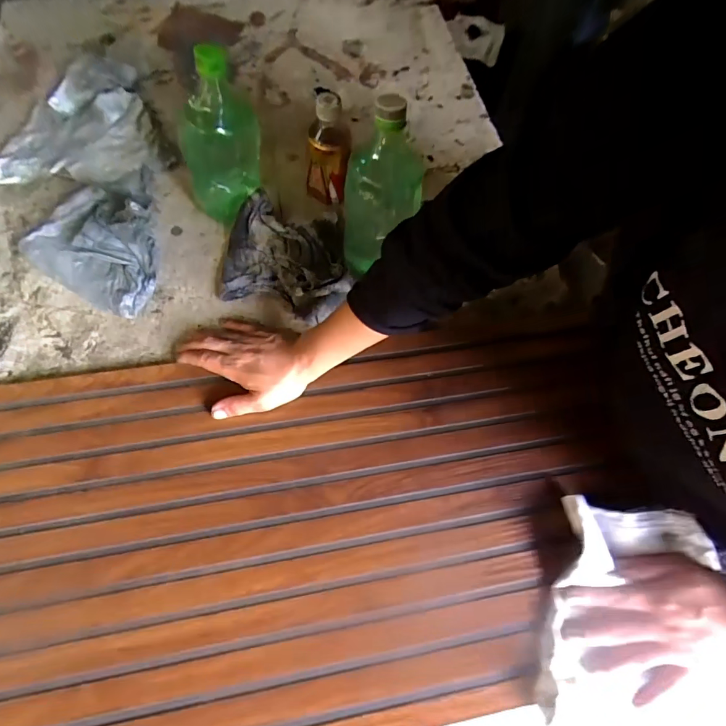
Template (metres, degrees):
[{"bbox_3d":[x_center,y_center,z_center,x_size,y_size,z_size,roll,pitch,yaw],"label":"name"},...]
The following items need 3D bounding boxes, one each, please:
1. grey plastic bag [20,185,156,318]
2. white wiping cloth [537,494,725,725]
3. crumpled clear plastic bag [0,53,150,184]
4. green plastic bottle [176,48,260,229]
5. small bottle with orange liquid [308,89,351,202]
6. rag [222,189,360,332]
[{"bbox_3d":[-0.321,-0.148,0.505,0.178,0.052,0.131,30,68,11],"label":"grey plastic bag"},{"bbox_3d":[0.249,0.236,0.379,0.167,0.040,0.197,10,65,2],"label":"white wiping cloth"},{"bbox_3d":[-0.419,-0.386,0.612,0.203,0.034,0.278,-5,66,-4],"label":"crumpled clear plastic bag"},{"bbox_3d":[-0.167,-0.258,0.481,0.095,0.184,0.075,-12,66,-8],"label":"green plastic bottle"},{"bbox_3d":[-0.045,-0.268,0.522,0.054,0.133,0.046,1,65,-2],"label":"small bottle with orange liquid"},{"bbox_3d":[-0.093,-0.134,0.517,0.157,0.035,0.163,6,65,1],"label":"rag"}]

